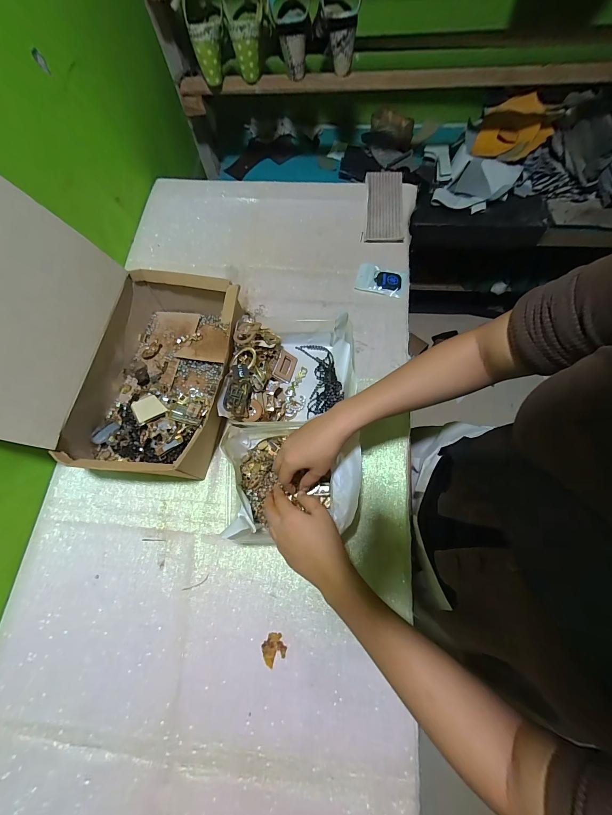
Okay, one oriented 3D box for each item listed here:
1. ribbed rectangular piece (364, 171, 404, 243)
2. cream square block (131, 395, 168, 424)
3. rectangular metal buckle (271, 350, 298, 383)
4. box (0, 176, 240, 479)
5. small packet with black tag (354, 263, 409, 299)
[{"bbox_3d":[0.174,-0.439,0.689,0.088,0.032,0.170,3,71,3],"label":"ribbed rectangular piece"},{"bbox_3d":[-0.259,0.002,0.516,0.044,0.007,0.043,-36,83,-33],"label":"cream square block"},{"bbox_3d":[-0.038,-0.074,0.580,0.036,0.007,0.054,25,73,-16],"label":"rectangular metal buckle"},{"bbox_3d":[-0.279,-0.088,0.458,0.296,0.273,0.330,6,72,4],"label":"box"},{"bbox_3d":[0.154,-0.261,0.643,0.098,0.010,0.065,16,72,7],"label":"small packet with black tag"}]

